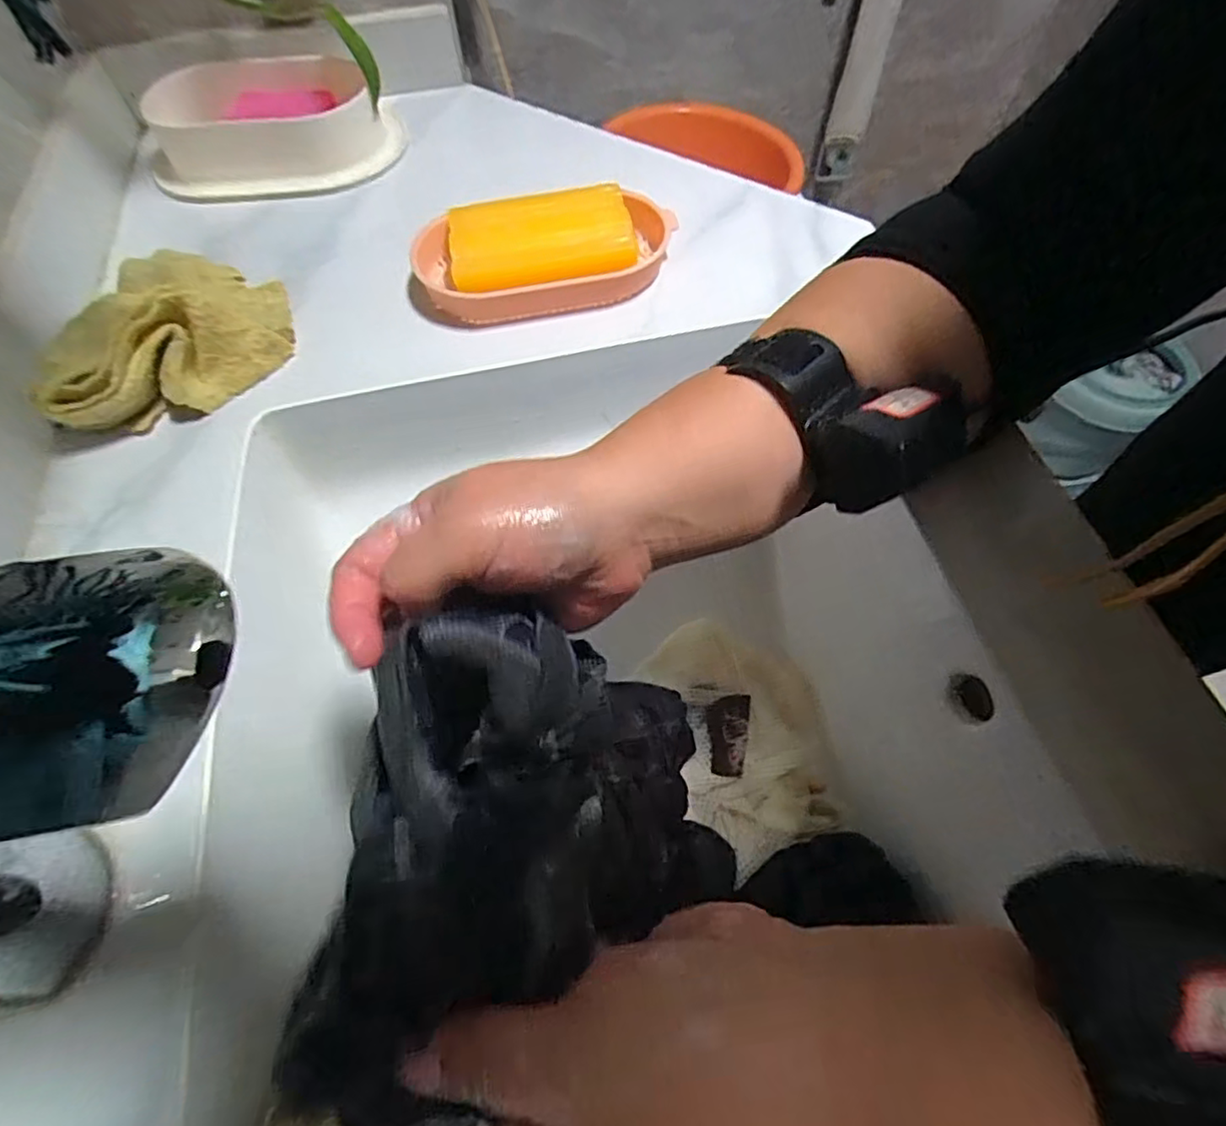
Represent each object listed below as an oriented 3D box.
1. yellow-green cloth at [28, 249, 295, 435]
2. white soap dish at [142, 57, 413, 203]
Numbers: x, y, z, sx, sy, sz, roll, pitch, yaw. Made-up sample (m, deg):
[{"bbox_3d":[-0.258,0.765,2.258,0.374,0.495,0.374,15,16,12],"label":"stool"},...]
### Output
[{"bbox_3d":[-0.247,-0.130,0.348,0.126,0.045,0.101,-36,65,-18],"label":"yellow-green cloth"},{"bbox_3d":[-0.245,-0.308,0.451,0.168,0.046,0.115,-27,63,-13],"label":"white soap dish"}]

